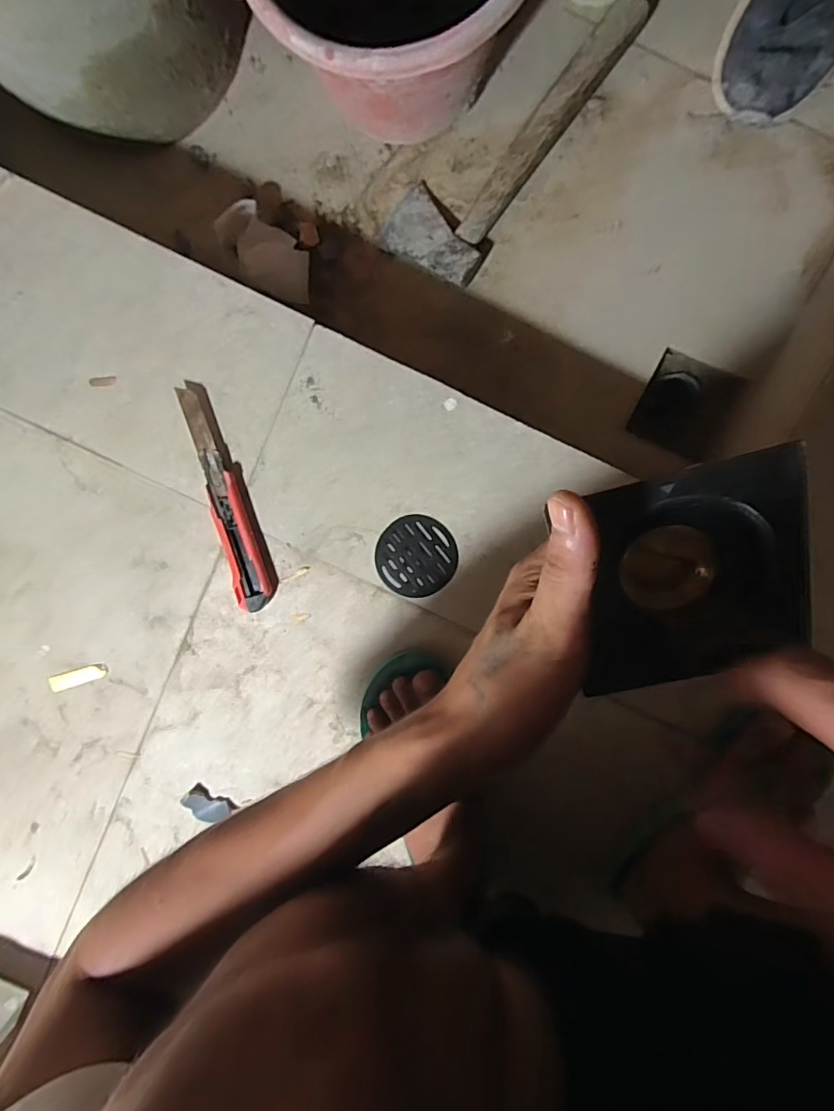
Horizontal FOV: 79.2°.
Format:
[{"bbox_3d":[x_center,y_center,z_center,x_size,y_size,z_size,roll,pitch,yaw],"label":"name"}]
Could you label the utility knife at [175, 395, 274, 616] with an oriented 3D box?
[{"bbox_3d":[-0.179,-0.050,0.471,0.033,0.018,0.205,-17,97,6],"label":"utility knife"}]

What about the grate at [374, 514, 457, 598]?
[{"bbox_3d":[0.000,0.001,0.475,0.074,0.006,0.074,0,98,3],"label":"grate"}]

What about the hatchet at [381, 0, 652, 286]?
[{"bbox_3d":[0.092,-0.435,0.516,0.104,0.029,0.308,36,99,-2],"label":"hatchet"}]

